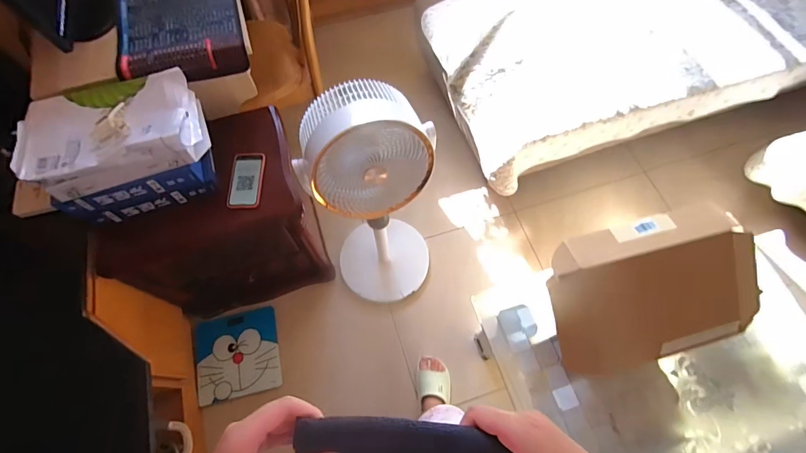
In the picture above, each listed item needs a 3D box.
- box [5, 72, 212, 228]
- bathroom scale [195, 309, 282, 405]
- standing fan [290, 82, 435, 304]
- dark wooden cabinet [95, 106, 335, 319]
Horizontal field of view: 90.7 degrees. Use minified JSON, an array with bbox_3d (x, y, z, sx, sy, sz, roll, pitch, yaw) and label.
[{"bbox_3d":[-0.656,-0.189,0.960,0.367,0.182,0.249,-19,68,-7],"label":"box"},{"bbox_3d":[-0.552,0.429,1.332,0.261,0.034,0.267,-11,73,-10],"label":"bathroom scale"},{"bbox_3d":[-0.064,-0.024,1.129,0.296,0.794,0.281,-22,68,-8],"label":"standing fan"},{"bbox_3d":[-0.539,-0.005,1.241,0.506,0.479,0.394,-18,68,-6],"label":"dark wooden cabinet"}]

